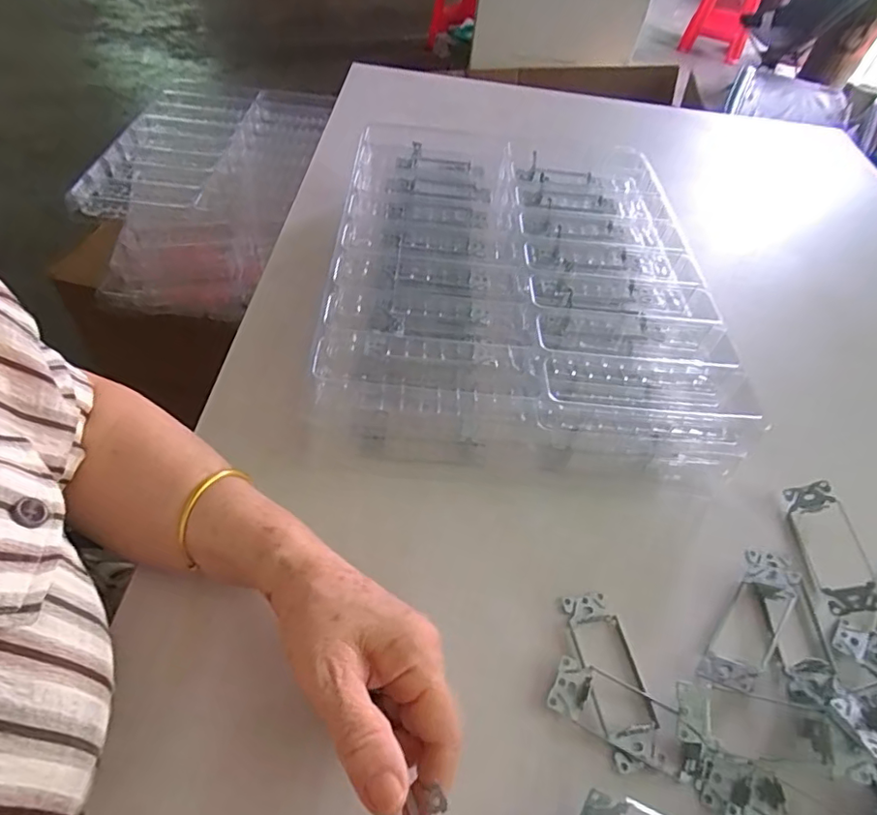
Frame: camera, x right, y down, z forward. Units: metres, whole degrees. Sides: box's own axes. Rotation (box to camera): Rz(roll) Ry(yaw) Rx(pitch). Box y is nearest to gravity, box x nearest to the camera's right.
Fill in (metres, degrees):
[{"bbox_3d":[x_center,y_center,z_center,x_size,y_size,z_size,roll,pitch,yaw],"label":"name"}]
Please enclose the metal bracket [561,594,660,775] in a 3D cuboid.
[{"bbox_3d":[0.114,0.173,0.351,0.039,0.006,0.103,-3,51,-8],"label":"metal bracket"}]

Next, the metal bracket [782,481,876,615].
[{"bbox_3d":[0.312,0.107,0.419,0.047,0.027,0.102,5,50,0],"label":"metal bracket"}]

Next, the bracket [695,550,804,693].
[{"bbox_3d":[0.222,0.144,0.377,0.033,0.025,0.123,33,55,21],"label":"bracket"}]

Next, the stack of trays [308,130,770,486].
[{"bbox_3d":[0.077,-0.129,0.544,0.343,0.095,0.420,3,50,-2],"label":"stack of trays"}]

